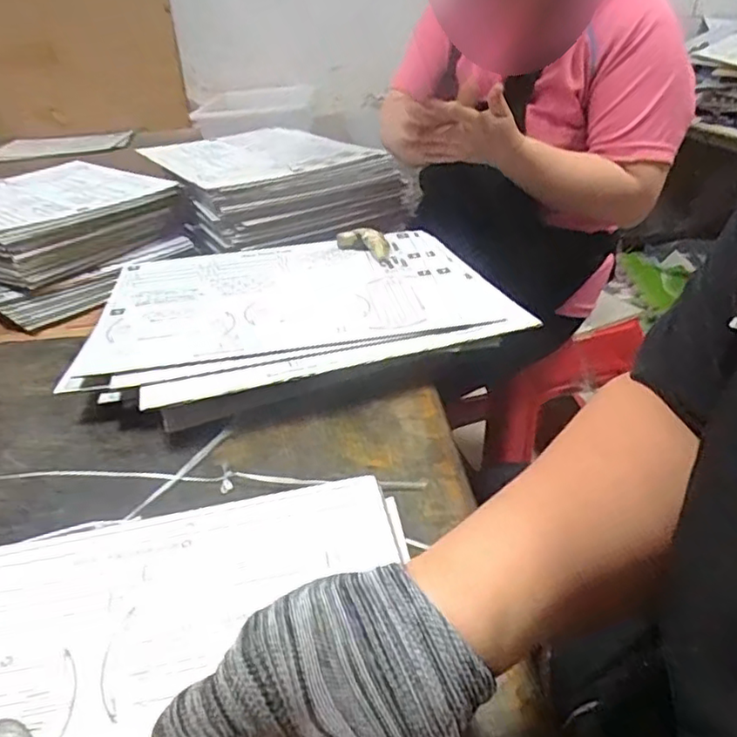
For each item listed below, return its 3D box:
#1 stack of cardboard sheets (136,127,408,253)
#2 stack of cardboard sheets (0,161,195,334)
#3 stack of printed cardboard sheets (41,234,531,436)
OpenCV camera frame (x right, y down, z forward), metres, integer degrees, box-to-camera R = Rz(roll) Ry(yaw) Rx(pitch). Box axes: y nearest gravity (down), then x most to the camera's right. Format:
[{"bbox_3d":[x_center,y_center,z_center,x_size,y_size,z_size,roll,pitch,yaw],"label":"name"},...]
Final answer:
[{"bbox_3d":[-0.175,-0.310,1.011,0.285,0.089,0.425,-23,35,-27],"label":"stack of cardboard sheets"},{"bbox_3d":[-0.498,-0.213,0.954,0.429,0.107,0.301,21,39,36],"label":"stack of cardboard sheets"},{"bbox_3d":[-0.076,-0.059,0.704,0.450,0.054,0.337,-8,31,-6],"label":"stack of printed cardboard sheets"}]

